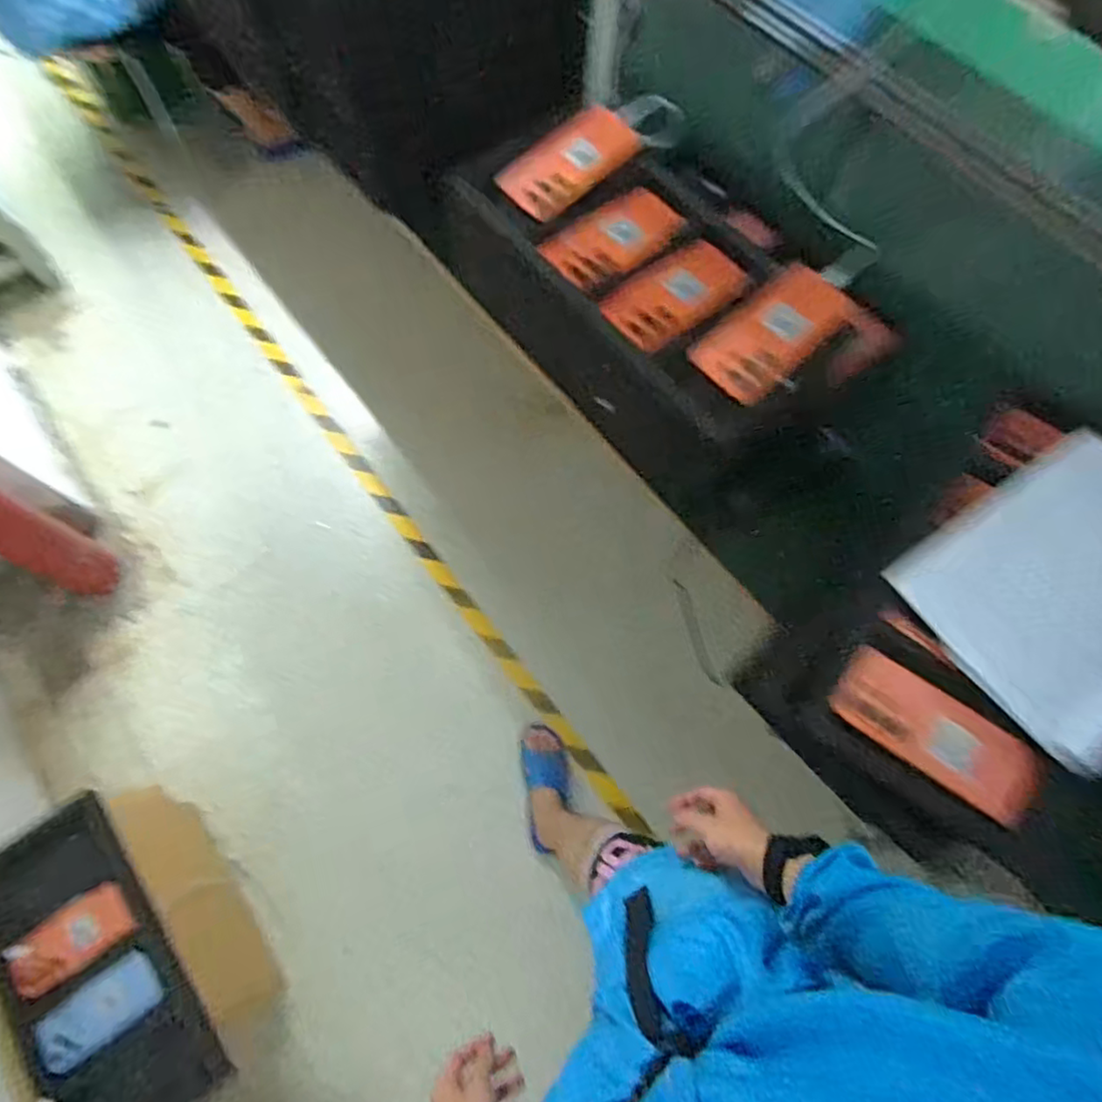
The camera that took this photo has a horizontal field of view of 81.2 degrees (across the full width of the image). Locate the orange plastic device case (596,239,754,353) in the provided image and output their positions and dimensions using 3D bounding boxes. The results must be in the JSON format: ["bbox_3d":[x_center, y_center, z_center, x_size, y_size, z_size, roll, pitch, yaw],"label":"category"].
[{"bbox_3d":[0.143,-0.306,0.765,0.167,0.027,0.117,-34,55,-6],"label":"orange plastic device case"}]

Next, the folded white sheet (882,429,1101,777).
[{"bbox_3d":[0.509,0.031,0.615,0.280,0.021,0.233,-36,57,0],"label":"folded white sheet"}]

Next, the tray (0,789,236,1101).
[{"bbox_3d":[-0.654,0.605,0.920,0.219,0.050,0.457,-28,88,-28],"label":"tray"}]

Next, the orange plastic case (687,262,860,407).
[{"bbox_3d":[0.248,-0.244,0.718,0.168,0.017,0.098,-43,77,-3],"label":"orange plastic case"}]

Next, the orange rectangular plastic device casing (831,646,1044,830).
[{"bbox_3d":[0.356,0.168,0.595,0.178,0.006,0.075,36,78,20],"label":"orange rectangular plastic device casing"}]

